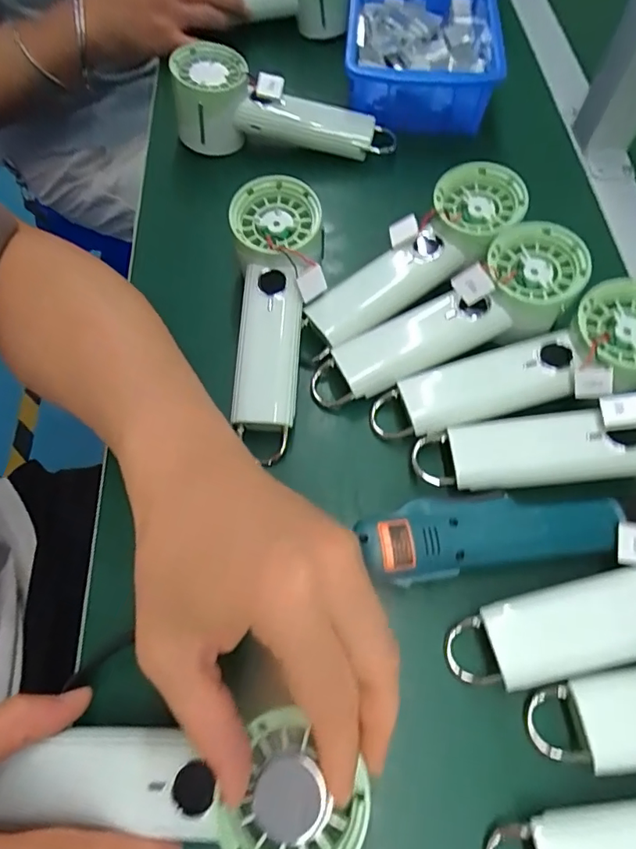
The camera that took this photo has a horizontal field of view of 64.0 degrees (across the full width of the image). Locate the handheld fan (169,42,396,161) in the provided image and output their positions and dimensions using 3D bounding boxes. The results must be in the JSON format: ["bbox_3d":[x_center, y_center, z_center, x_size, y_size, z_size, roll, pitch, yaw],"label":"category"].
[{"bbox_3d":[-0.028,-0.269,0.435,0.188,0.060,0.059,7,63,4],"label":"handheld fan"}]

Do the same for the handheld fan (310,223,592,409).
[{"bbox_3d":[0.085,-0.068,0.337,0.193,0.041,0.058,-29,65,2],"label":"handheld fan"}]

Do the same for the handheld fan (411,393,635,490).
[{"bbox_3d":[0.159,0.014,0.299,0.196,0.034,0.062,-10,62,11],"label":"handheld fan"}]

